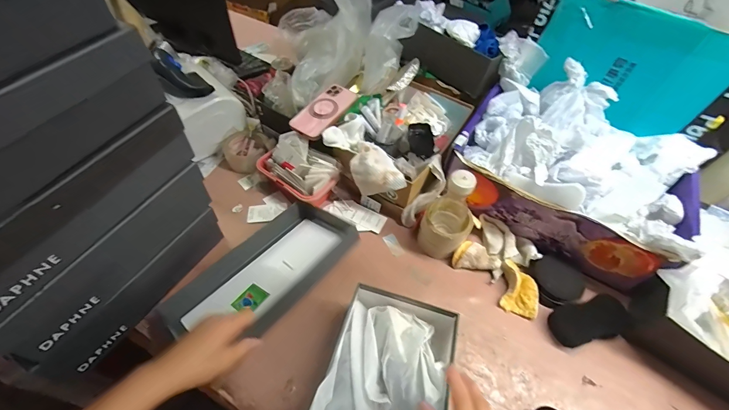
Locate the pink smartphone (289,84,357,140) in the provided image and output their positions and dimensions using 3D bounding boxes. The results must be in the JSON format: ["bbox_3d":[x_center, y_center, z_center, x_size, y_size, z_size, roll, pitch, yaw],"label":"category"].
[{"bbox_3d":[-0.078,-0.194,0.681,0.080,0.016,0.144,37,69,21],"label":"pink smartphone"}]

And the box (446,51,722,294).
[{"bbox_3d":[0.385,-0.073,0.624,0.389,0.180,0.271,29,57,17],"label":"box"}]

